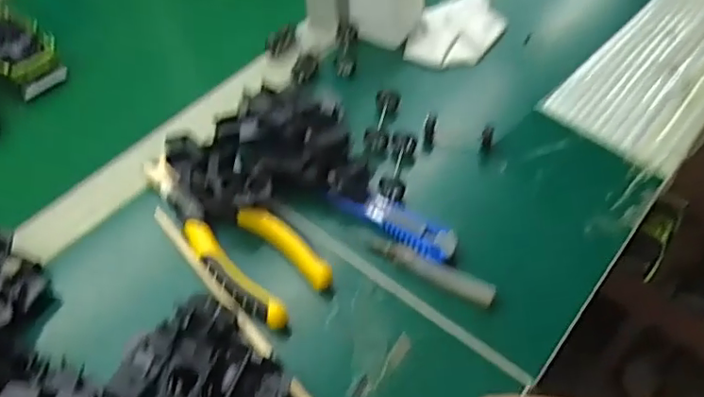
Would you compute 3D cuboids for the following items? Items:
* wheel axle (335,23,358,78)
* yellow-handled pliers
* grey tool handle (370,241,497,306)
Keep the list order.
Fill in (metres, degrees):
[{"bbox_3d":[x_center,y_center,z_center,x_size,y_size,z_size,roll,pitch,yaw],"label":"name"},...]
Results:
[{"bbox_3d":[-0.005,-0.132,0.503,0.018,0.017,0.053,-1,53,5],"label":"wheel axle"},{"bbox_3d":[-0.087,0.022,0.389,0.159,0.020,0.057,36,64,28],"label":"yellow-handled pliers"},{"bbox_3d":[0.053,0.047,0.373,0.085,0.007,0.015,21,58,20],"label":"grey tool handle"}]

